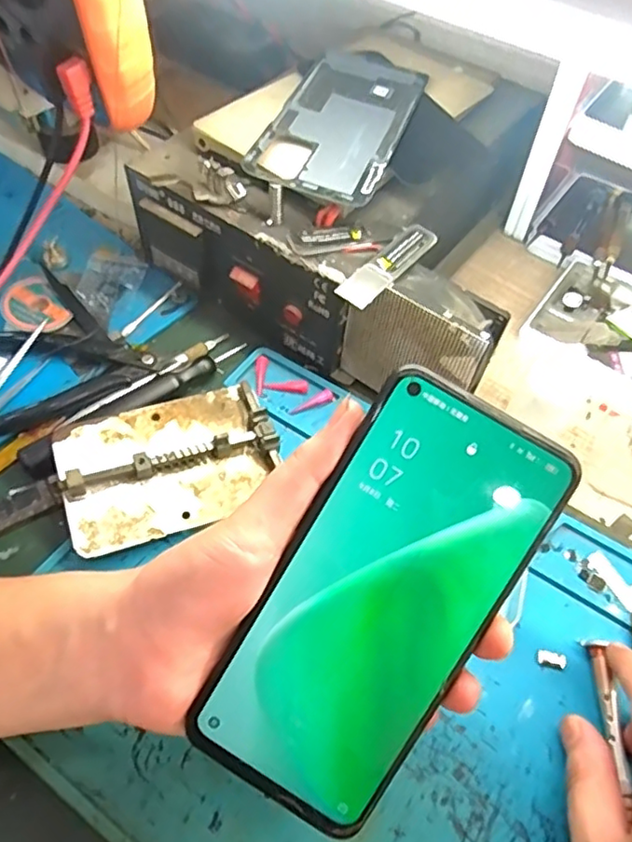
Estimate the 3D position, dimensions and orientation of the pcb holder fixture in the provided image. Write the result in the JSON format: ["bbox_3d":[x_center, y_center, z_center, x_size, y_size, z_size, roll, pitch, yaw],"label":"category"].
[{"bbox_3d":[-0.080,0.022,0.336,0.117,0.021,0.077,-20,60,-15],"label":"pcb holder fixture"}]

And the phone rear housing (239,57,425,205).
[{"bbox_3d":[0.017,-0.183,0.367,0.073,0.004,0.153,20,56,7],"label":"phone rear housing"}]

